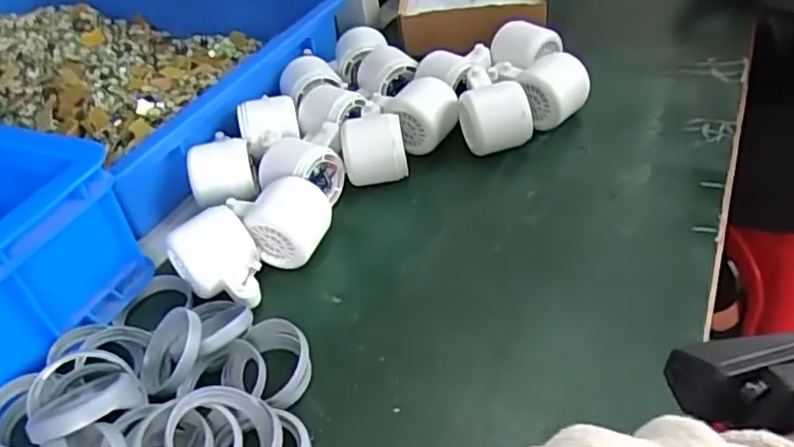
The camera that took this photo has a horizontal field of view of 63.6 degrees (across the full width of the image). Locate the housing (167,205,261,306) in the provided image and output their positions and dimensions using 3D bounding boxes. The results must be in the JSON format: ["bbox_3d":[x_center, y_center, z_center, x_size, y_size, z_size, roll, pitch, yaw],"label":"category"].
[{"bbox_3d":[-0.132,0.029,0.473,0.058,0.050,0.071,-23,44,-16],"label":"housing"}]

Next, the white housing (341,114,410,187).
[{"bbox_3d":[-0.020,-0.066,0.560,0.054,0.046,0.049,-6,42,1],"label":"white housing"}]

